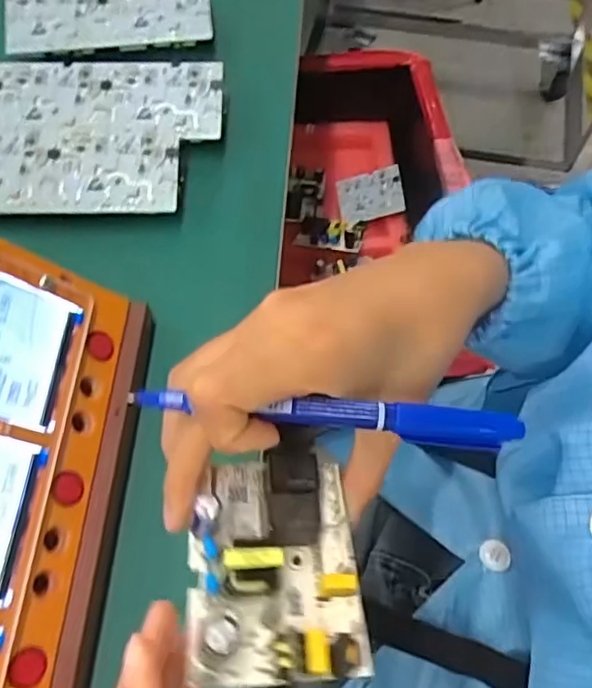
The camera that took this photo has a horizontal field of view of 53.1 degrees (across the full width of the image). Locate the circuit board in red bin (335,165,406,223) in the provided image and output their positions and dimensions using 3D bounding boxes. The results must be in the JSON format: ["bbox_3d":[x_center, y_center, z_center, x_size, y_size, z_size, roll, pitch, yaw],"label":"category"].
[{"bbox_3d":[0.092,-0.185,0.741,0.080,0.013,0.059,-11,80,14],"label":"circuit board in red bin"}]

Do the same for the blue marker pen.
[{"bbox_3d":[0.012,0.024,0.208,0.136,0.008,0.012,6,64,-3],"label":"blue marker pen"}]

